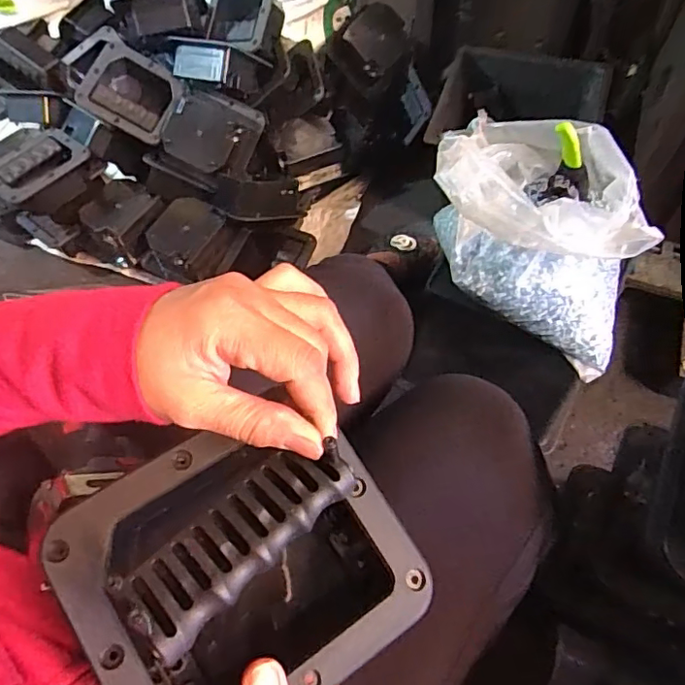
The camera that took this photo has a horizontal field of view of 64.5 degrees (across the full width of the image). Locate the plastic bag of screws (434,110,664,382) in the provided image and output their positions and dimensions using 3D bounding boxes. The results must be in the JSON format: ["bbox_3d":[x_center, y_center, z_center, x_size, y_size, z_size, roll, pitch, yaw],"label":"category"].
[{"bbox_3d":[0.202,-0.103,0.565,0.186,0.152,0.242,-12,62,-2],"label":"plastic bag of screws"}]

